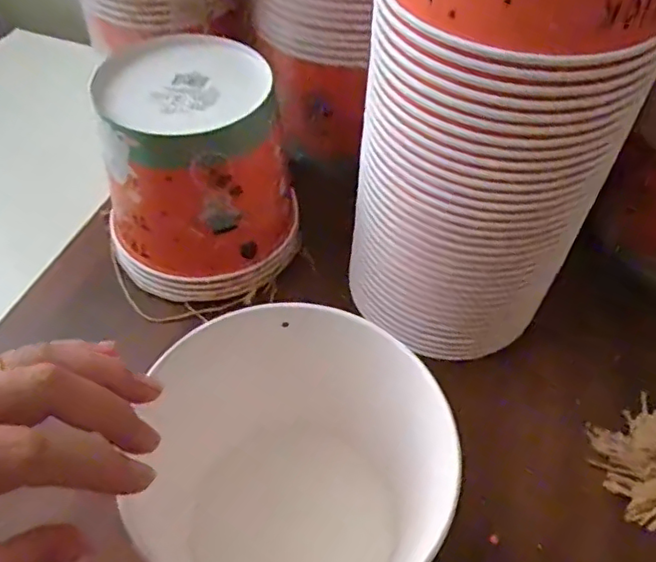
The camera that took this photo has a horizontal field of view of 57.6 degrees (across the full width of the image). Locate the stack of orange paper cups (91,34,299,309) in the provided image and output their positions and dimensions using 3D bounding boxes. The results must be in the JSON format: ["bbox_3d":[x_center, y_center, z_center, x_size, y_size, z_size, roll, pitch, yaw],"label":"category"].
[{"bbox_3d":[-0.111,-0.084,0.476,0.142,0.149,0.144,-23,55,-18],"label":"stack of orange paper cups"}]

